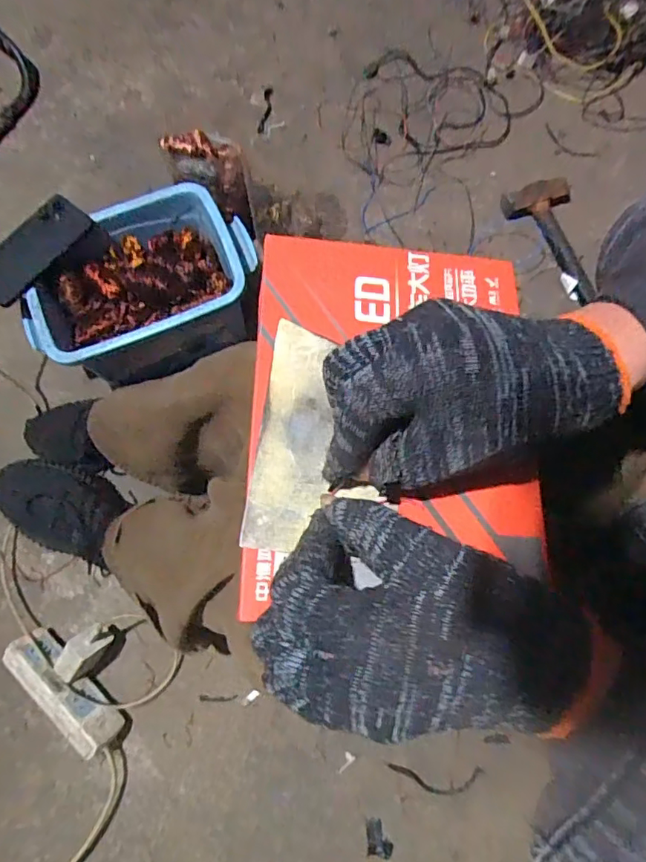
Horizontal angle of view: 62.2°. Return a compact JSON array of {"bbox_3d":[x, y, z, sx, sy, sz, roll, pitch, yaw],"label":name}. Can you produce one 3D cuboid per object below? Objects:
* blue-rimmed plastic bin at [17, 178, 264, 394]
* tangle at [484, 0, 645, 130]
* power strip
[{"bbox_3d":[-0.237,-0.189,0.747,0.295,0.144,0.189,-20,76,-4],"label":"blue-rimmed plastic bin"},{"bbox_3d":[0.453,-0.640,0.852,0.315,0.084,0.319,28,78,8],"label":"tangle"},{"bbox_3d":[-0.323,0.326,0.676,0.173,0.051,0.057,43,81,11],"label":"power strip"}]

